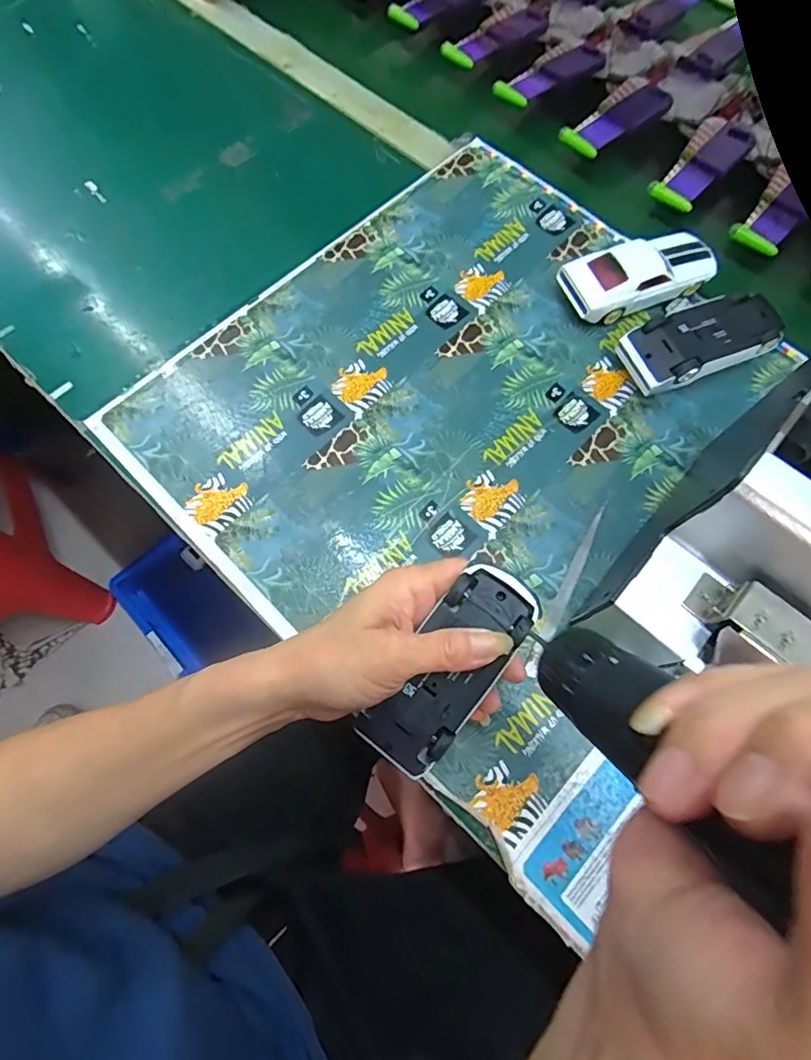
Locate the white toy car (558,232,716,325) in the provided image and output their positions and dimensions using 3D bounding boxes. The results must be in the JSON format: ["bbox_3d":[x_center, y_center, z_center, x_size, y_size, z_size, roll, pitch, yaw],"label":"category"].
[{"bbox_3d":[0.192,-0.211,0.432,0.128,0.036,0.056,-21,72,-7],"label":"white toy car"}]

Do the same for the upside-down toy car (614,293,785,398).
[{"bbox_3d":[0.235,-0.146,0.412,0.133,0.034,0.054,-21,72,-7],"label":"upside-down toy car"}]

